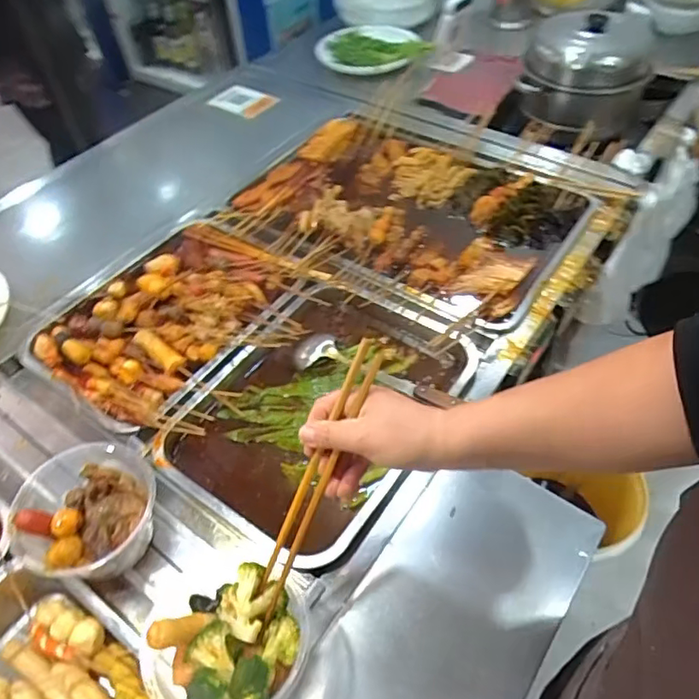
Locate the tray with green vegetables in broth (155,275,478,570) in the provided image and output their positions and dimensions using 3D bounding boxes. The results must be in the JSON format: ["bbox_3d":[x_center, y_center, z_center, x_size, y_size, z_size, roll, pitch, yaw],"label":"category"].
[{"bbox_3d":[-0.034,0.067,0.758,0.308,0.075,0.392,24,56,21],"label":"tray with green vegetables in broth"}]

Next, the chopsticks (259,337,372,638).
[{"bbox_3d":[-0.036,0.124,0.517,0.029,0.021,0.285,24,99,20],"label":"chopsticks"}]

